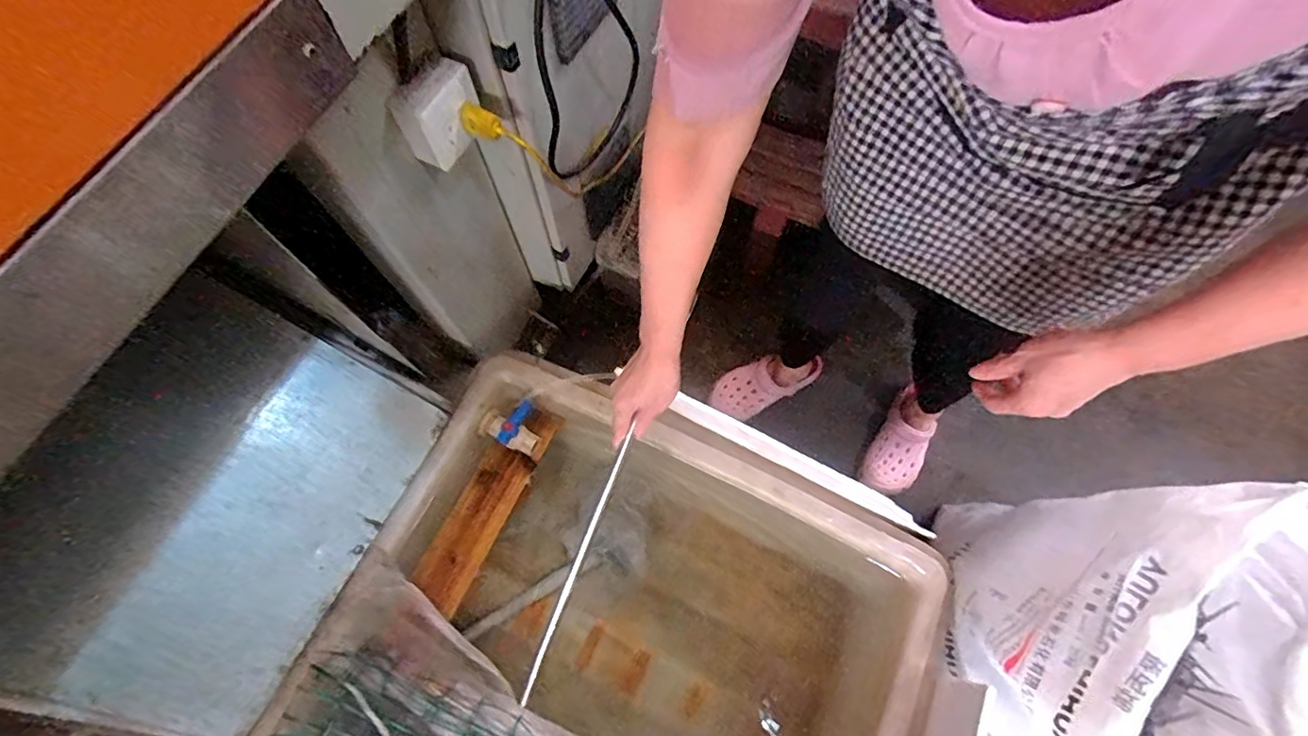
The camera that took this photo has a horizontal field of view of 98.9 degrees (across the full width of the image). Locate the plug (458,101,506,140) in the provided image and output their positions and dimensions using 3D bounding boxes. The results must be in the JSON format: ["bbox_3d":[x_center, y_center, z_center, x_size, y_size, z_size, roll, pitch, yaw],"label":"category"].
[{"bbox_3d":[-0.196,-0.281,0.640,0.044,0.035,0.022,15,69,5],"label":"plug"}]

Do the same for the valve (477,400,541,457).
[{"bbox_3d":[-0.229,0.091,0.920,0.095,0.044,0.077,24,70,8],"label":"valve"}]

